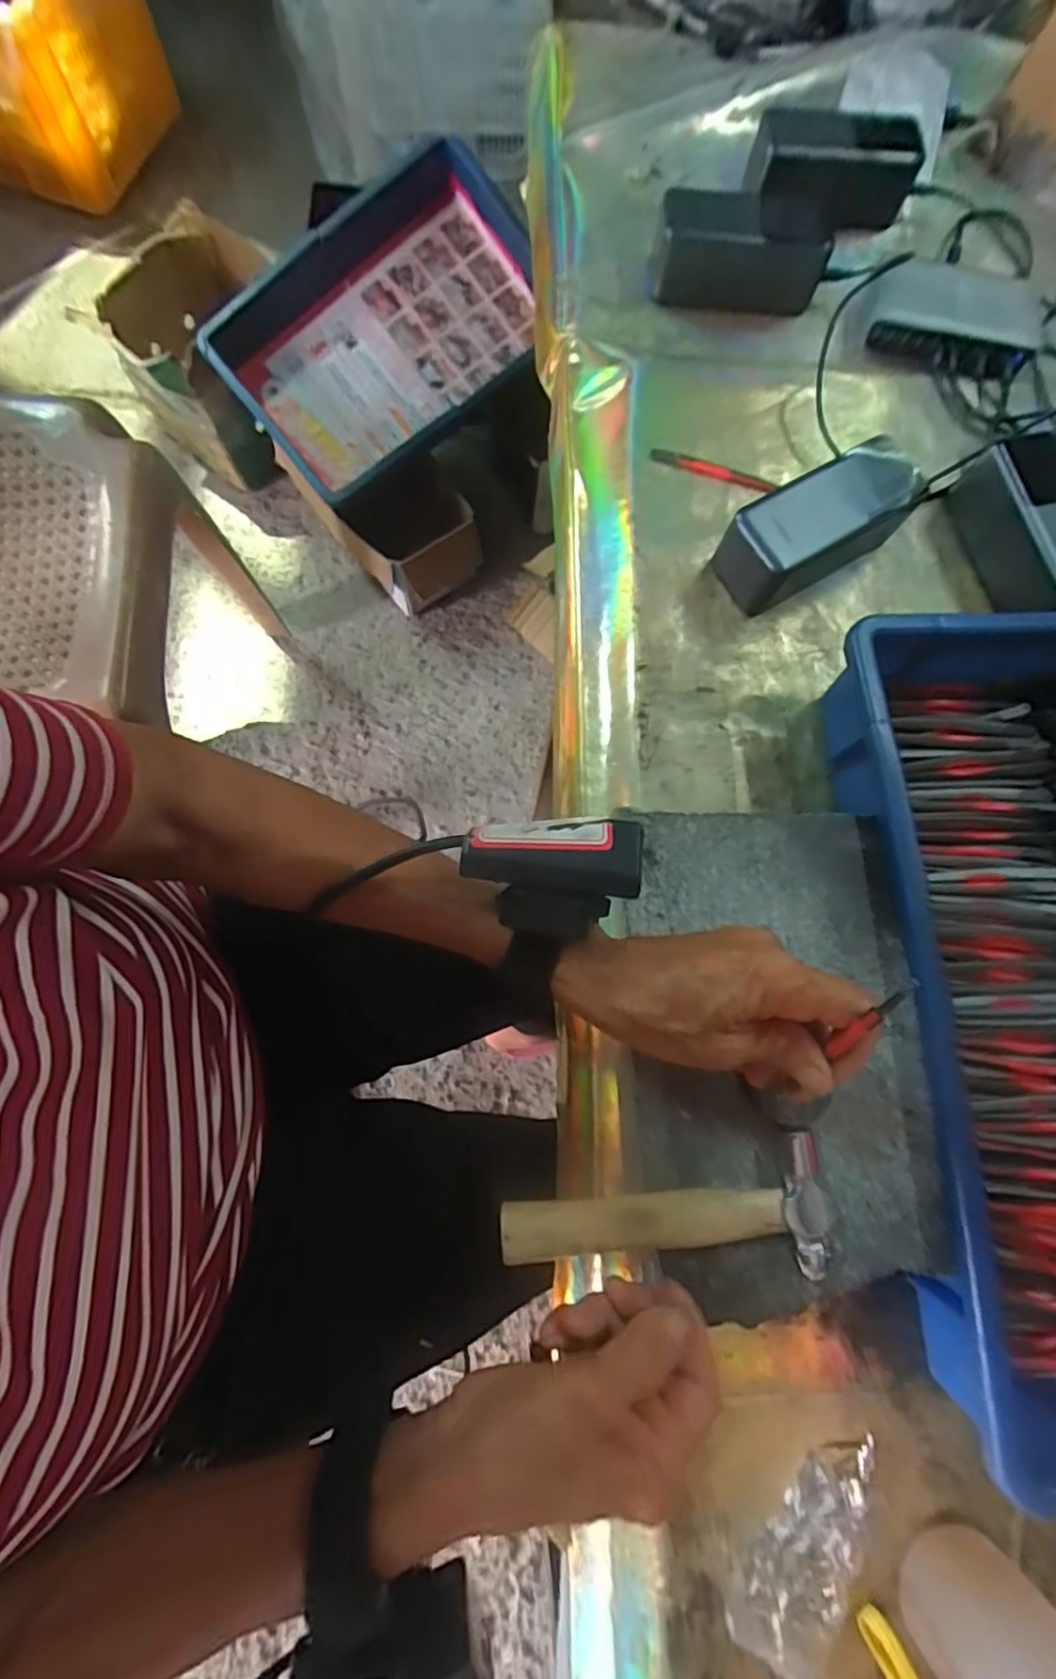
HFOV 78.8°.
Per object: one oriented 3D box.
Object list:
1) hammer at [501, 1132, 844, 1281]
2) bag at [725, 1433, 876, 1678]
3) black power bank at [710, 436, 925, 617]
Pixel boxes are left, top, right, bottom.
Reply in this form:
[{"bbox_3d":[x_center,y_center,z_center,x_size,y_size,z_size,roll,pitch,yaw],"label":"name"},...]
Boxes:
[{"bbox_3d":[0.066,0.179,0.297,0.152,0.018,0.059,-8,77,-5],"label":"hammer"},{"bbox_3d":[0.145,0.356,0.322,0.050,0.016,0.102,36,80,7],"label":"bag"},{"bbox_3d":[0.197,-0.212,0.433,0.135,0.051,0.055,-32,75,-2],"label":"black power bank"}]

